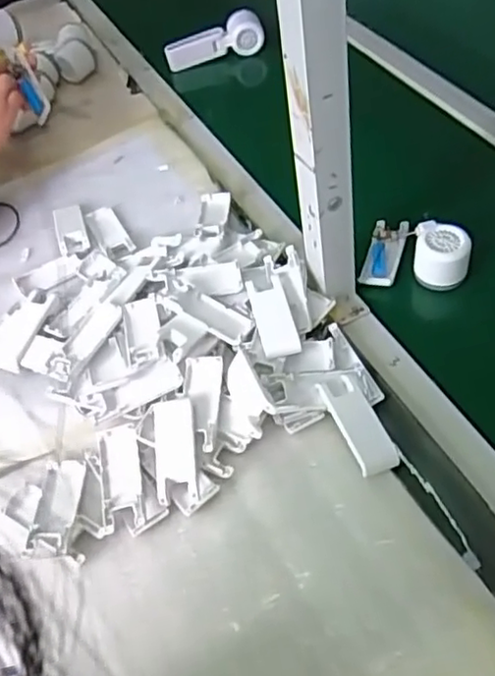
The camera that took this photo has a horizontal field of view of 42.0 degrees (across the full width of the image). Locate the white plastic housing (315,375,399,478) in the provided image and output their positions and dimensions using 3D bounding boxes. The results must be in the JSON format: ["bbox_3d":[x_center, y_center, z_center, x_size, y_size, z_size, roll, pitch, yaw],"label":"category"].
[{"bbox_3d":[0.106,0.082,0.619,0.041,0.015,0.101,-20,64,-14],"label":"white plastic housing"}]

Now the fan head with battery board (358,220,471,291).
[{"bbox_3d":[0.193,-0.109,0.748,0.115,0.053,0.091,2,53,12],"label":"fan head with battery board"}]

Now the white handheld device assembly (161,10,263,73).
[{"bbox_3d":[-0.057,-0.508,1.101,0.165,0.065,0.048,-9,52,3],"label":"white handheld device assembly"}]

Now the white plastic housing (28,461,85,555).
[{"bbox_3d":[-0.179,0.156,0.608,0.038,0.022,0.092,-6,52,6],"label":"white plastic housing"}]

